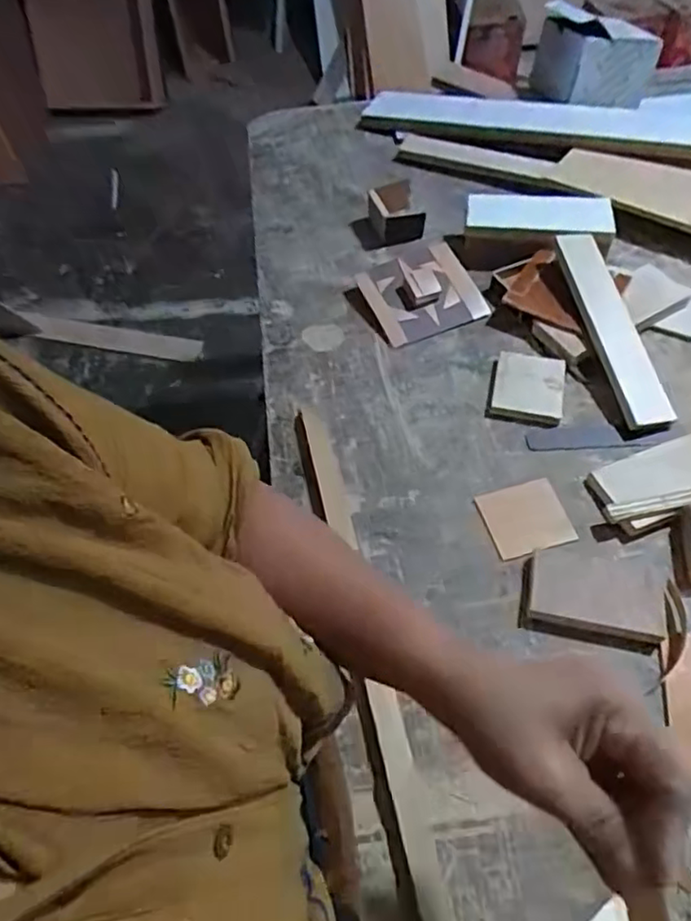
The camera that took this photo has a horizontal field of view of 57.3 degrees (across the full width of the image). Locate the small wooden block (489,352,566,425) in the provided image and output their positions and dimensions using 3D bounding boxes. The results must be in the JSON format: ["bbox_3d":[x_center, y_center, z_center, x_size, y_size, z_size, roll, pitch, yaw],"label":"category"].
[{"bbox_3d":[0.187,-0.076,0.651,0.071,0.017,0.080,9,56,10],"label":"small wooden block"}]

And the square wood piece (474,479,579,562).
[{"bbox_3d":[0.164,0.052,0.578,0.072,0.004,0.066,-15,55,-7],"label":"square wood piece"}]

